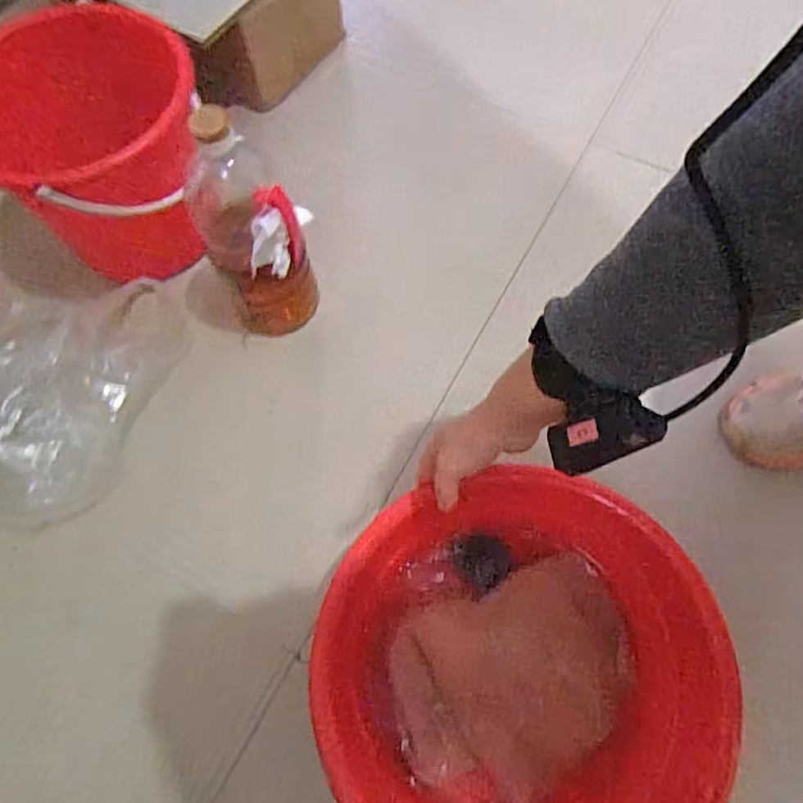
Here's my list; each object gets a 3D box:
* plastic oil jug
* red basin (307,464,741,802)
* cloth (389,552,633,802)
[{"bbox_3d":[-0.163,-0.193,0.635,0.107,0.278,0.126,-23,69,-9],"label":"plastic oil jug"},{"bbox_3d":[0.113,0.243,0.539,0.326,0.111,0.310,0,67,0],"label":"red basin"},{"bbox_3d":[0.112,0.271,0.574,0.227,0.029,0.182,-19,69,-8],"label":"cloth"}]

